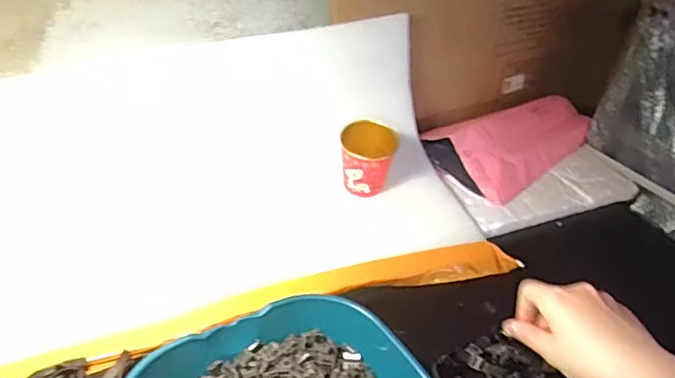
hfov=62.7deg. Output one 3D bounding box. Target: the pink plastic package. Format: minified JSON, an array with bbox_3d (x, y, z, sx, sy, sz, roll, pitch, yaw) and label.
[{"bbox_3d":[0.252,-0.077,0.784,0.268,0.050,0.141,-23,44,-33],"label":"pink plastic package"}]

